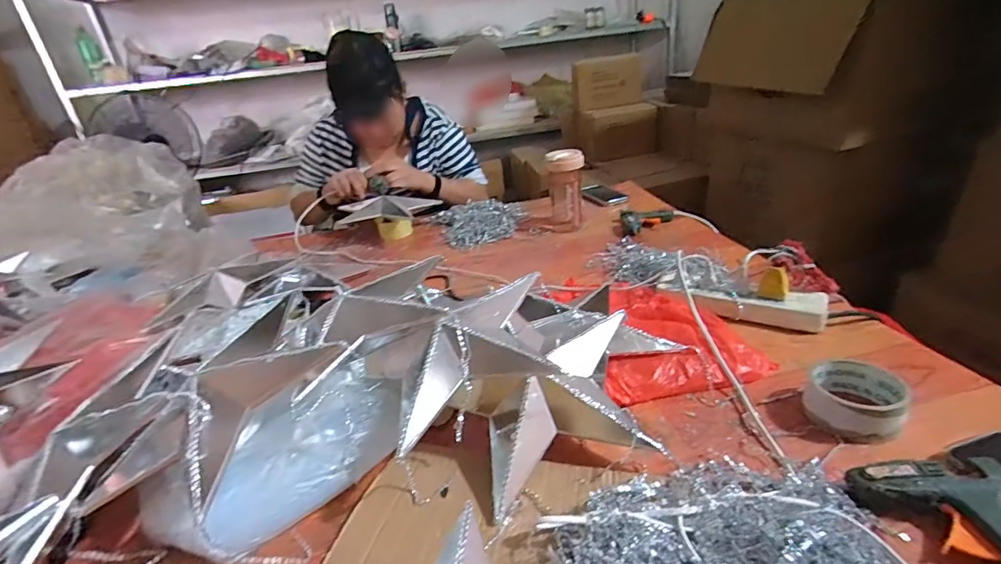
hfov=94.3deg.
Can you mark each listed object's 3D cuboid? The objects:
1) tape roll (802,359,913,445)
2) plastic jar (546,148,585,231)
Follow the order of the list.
[{"bbox_3d":[0.366,0.124,0.480,0.081,0.046,0.090,20,35,41],"label":"tape roll"},{"bbox_3d":[0.151,-0.213,1.077,0.077,0.178,0.084,-4,26,2],"label":"plastic jar"}]

